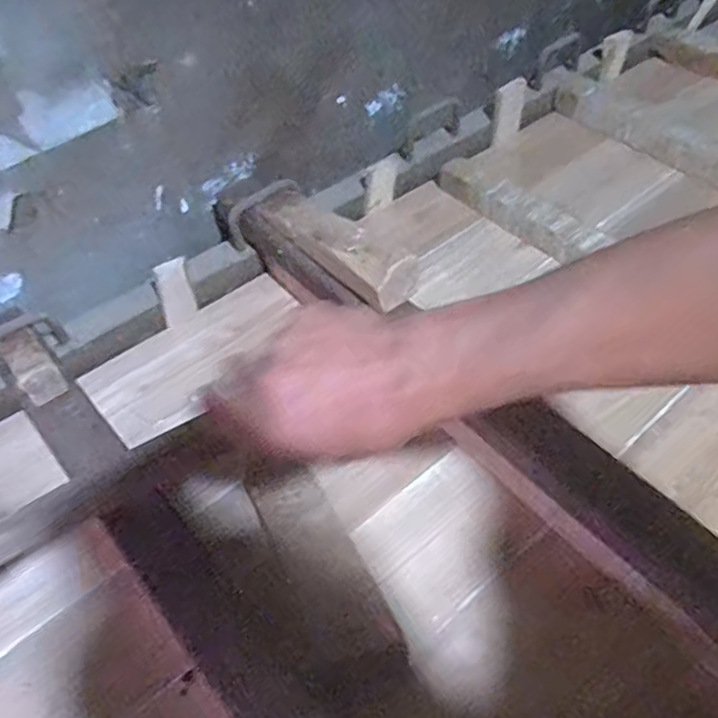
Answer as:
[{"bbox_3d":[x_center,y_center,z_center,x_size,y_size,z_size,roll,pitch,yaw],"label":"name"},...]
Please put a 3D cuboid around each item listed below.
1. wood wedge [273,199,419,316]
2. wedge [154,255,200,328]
[{"bbox_3d":[-0.026,-0.146,0.768,0.059,0.051,0.244,-33,57,-23],"label":"wood wedge"},{"bbox_3d":[-0.239,-0.087,0.838,0.045,0.088,0.021,-24,54,-17],"label":"wedge"}]

